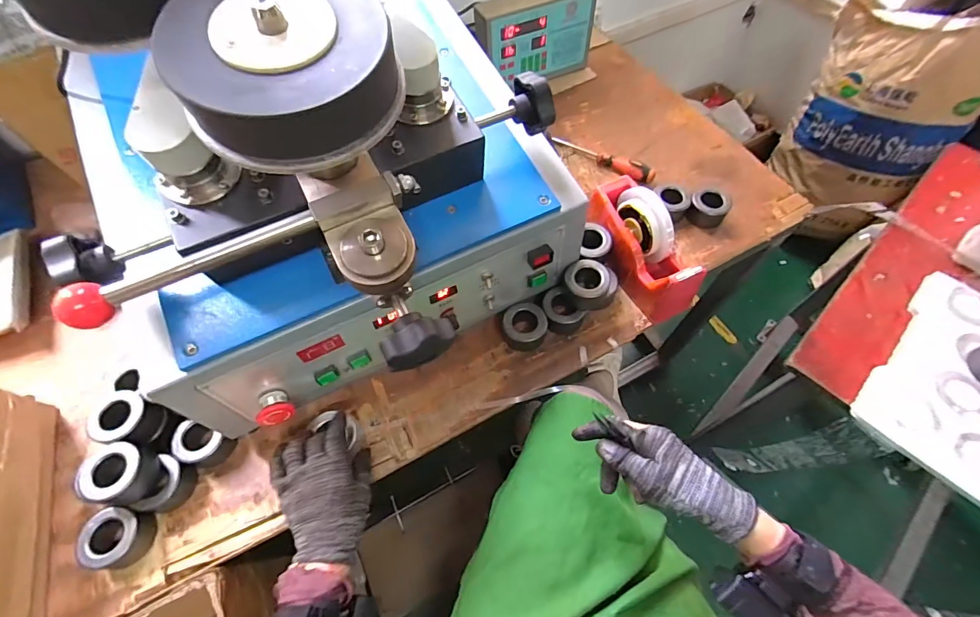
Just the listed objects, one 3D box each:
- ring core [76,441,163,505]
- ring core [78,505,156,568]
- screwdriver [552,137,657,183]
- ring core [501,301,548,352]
[{"bbox_3d":[-0.418,0.186,0.486,0.066,0.044,0.061,2,61,2],"label":"ring core"},{"bbox_3d":[-0.419,0.259,0.484,0.060,0.039,0.060,-5,61,-2],"label":"ring core"},{"bbox_3d":[0.201,-0.266,0.764,0.188,0.028,0.032,29,65,16],"label":"screwdriver"},{"bbox_3d":[0.048,0.026,0.600,0.061,0.036,0.058,-2,61,0],"label":"ring core"}]

